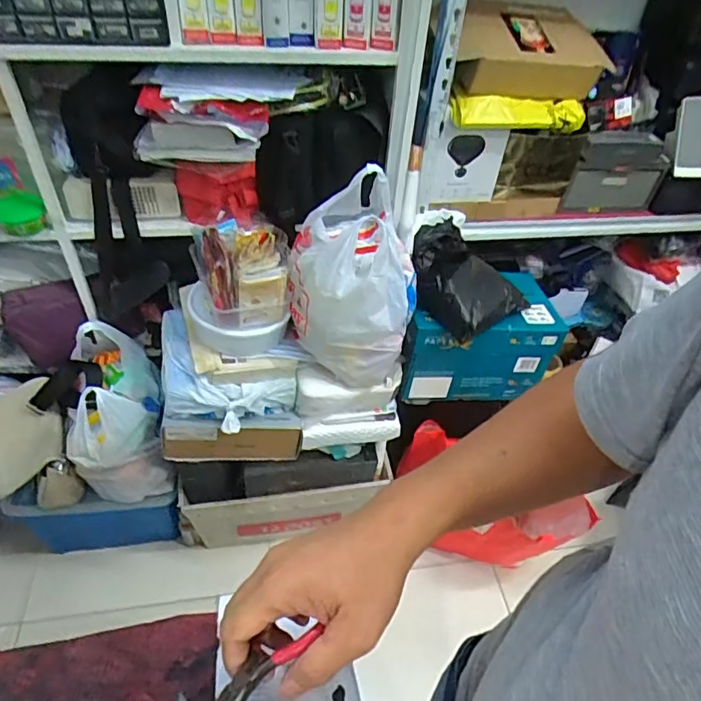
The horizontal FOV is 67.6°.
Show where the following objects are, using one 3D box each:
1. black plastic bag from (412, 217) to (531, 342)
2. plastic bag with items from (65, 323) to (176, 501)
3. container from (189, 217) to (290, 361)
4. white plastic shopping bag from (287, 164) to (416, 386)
[{"bbox_3d":[0.252,-0.159,1.101,0.235,0.162,0.224,24,47,18],"label":"black plastic bag"},{"bbox_3d":[-0.517,0.141,1.178,0.182,0.322,0.290,-9,46,-14],"label":"plastic bag with items"},{"bbox_3d":[-0.225,-0.133,1.034,0.185,0.198,0.215,-10,47,-15],"label":"container"},{"bbox_3d":[0.000,-0.132,1.029,0.235,0.321,0.233,-9,46,-14],"label":"white plastic shopping bag"}]

